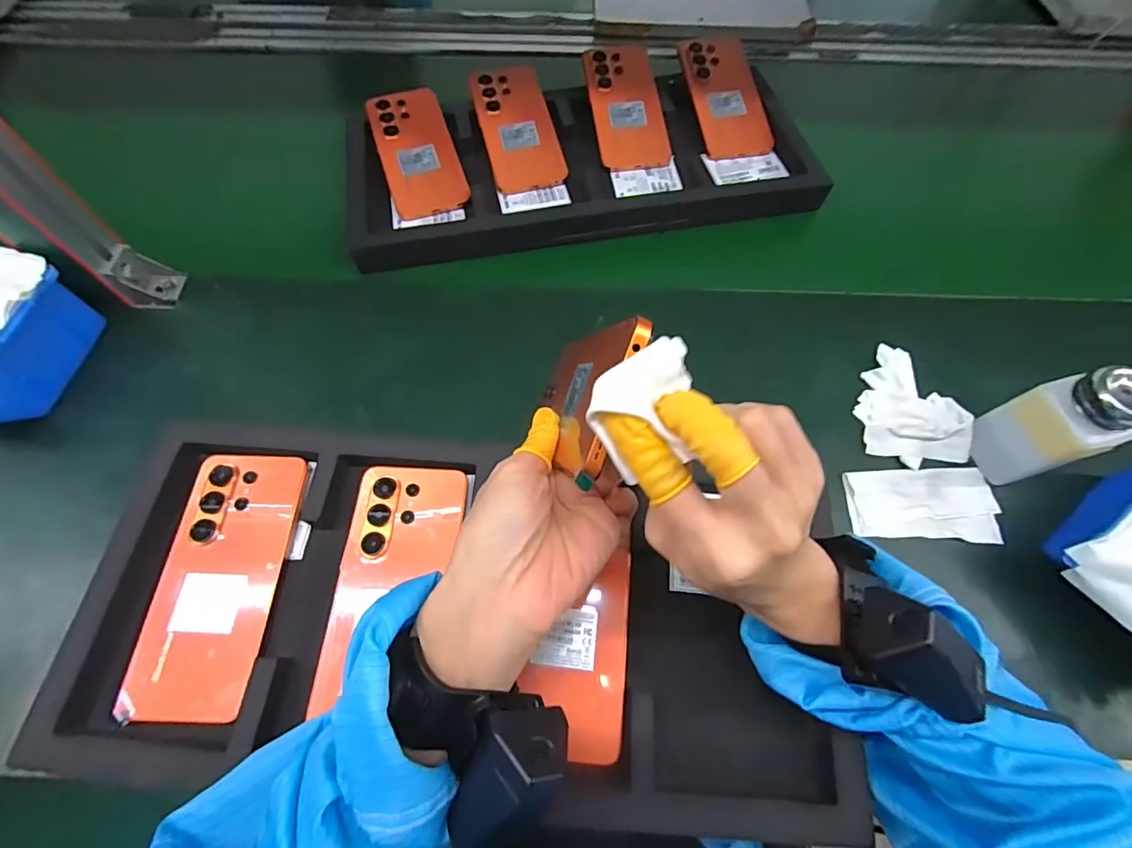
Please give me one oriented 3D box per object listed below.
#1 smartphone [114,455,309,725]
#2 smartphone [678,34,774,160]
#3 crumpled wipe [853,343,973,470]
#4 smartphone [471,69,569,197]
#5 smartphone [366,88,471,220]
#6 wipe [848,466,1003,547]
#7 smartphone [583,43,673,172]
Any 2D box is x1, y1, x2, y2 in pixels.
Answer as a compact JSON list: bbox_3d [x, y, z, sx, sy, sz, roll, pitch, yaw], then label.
[{"bbox_3d":[-0.235,0.103,0.341,0.079,0.008,0.171,2,63,-3],"label":"smartphone"},{"bbox_3d":[0.183,-0.379,0.577,0.080,0.009,0.165,-8,78,-8],"label":"smartphone"},{"bbox_3d":[0.278,-0.019,0.414,0.071,0.026,0.107,-6,63,-4],"label":"crumpled wipe"},{"bbox_3d":[-0.054,-0.331,0.554,0.078,0.007,0.166,-13,76,-6],"label":"smartphone"},{"bbox_3d":[-0.161,-0.296,0.539,0.078,0.009,0.167,-17,74,-11],"label":"smartphone"},{"bbox_3d":[0.276,0.061,0.383,0.112,0.011,0.057,-1,62,-1],"label":"wipe"},{"bbox_3d":[0.068,-0.359,0.568,0.078,0.009,0.160,-8,78,-7],"label":"smartphone"}]

